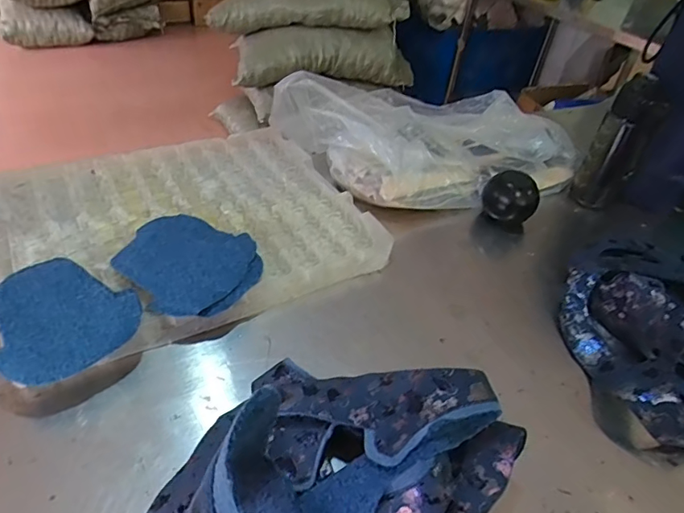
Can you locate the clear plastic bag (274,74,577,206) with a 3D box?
[{"bbox_3d":[0.155,-0.216,0.821,0.486,0.131,0.301,-14,43,-22],"label":"clear plastic bag"}]

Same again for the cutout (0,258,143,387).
[{"bbox_3d":[-0.273,0.051,0.476,0.121,0.010,0.162,-16,45,-25],"label":"cutout"}]

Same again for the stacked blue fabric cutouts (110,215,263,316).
[{"bbox_3d":[-0.180,0.006,0.555,0.168,0.012,0.151,18,39,17],"label":"stacked blue fabric cutouts"}]

